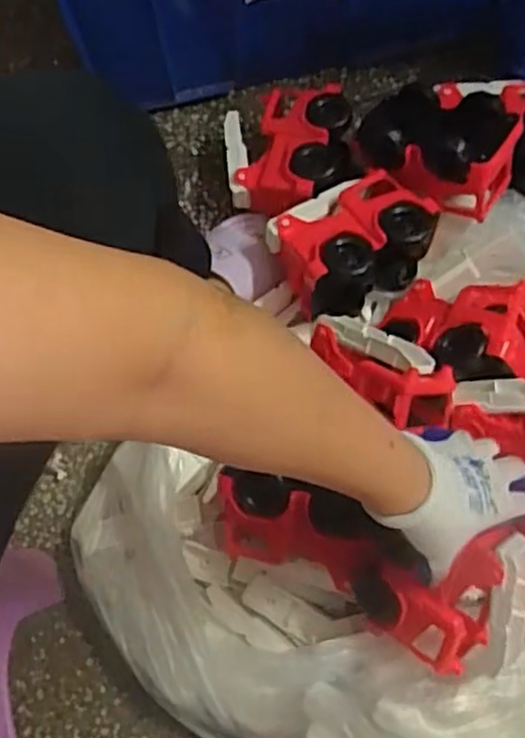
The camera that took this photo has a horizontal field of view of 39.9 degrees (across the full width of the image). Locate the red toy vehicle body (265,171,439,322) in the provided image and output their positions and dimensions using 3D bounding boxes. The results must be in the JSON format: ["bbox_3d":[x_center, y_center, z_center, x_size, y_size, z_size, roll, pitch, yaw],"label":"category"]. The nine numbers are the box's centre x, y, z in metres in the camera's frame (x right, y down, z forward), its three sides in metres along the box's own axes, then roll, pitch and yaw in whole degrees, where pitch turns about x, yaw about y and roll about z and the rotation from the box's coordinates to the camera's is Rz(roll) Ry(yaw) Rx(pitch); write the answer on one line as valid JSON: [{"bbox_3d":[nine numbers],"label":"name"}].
[{"bbox_3d":[0.089,-0.118,0.713,0.147,0.093,0.131,-30,52,-10],"label":"red toy vehicle body"}]

